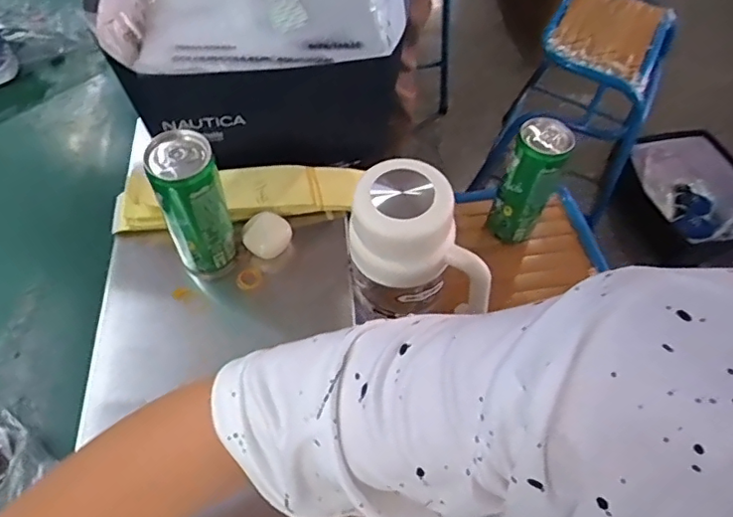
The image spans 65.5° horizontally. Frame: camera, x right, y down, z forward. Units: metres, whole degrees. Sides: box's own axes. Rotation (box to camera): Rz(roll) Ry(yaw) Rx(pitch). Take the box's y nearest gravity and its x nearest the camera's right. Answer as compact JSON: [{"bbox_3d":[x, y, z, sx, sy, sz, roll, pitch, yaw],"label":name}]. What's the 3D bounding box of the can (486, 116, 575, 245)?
[{"bbox_3d":[0.180,-0.086,0.635,0.053,0.151,0.059,25,58,11],"label":"can"}]

